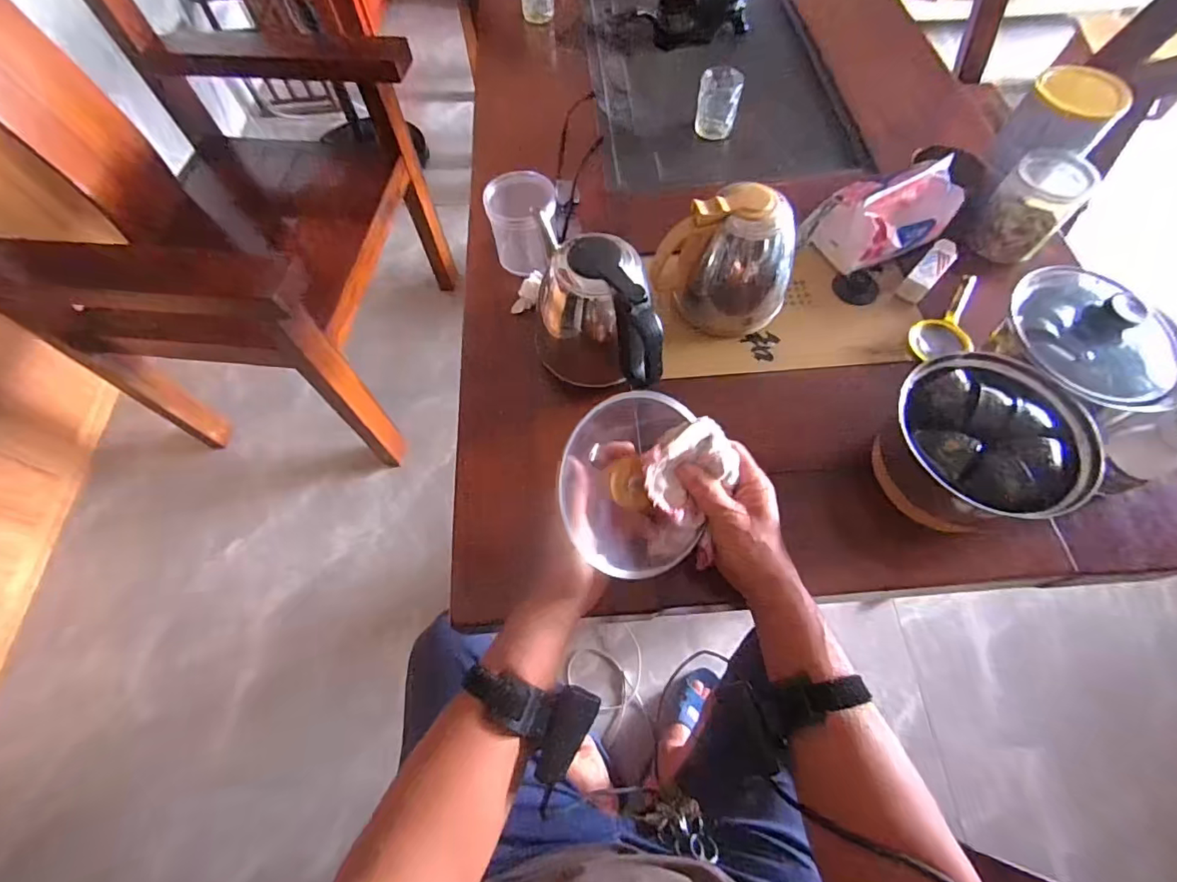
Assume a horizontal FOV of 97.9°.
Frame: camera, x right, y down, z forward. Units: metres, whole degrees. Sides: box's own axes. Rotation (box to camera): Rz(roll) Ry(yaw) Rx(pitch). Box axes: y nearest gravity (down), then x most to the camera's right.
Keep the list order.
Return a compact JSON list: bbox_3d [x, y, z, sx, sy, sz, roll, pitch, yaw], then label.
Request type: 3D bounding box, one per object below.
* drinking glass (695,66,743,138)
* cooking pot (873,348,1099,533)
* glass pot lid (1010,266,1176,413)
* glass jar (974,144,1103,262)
[{"bbox_3d":[0.200,-0.519,0.790,0.061,0.072,0.058,9,65,6],"label":"drinking glass"},{"bbox_3d":[0.365,0.005,0.490,0.156,0.086,0.156,-1,64,1],"label":"cooking pot"},{"bbox_3d":[0.485,-0.095,0.483,0.155,0.060,0.134,28,68,14],"label":"glass pot lid"},{"bbox_3d":[0.542,-0.287,0.631,0.097,0.098,0.080,-41,70,-17],"label":"glass jar"}]

